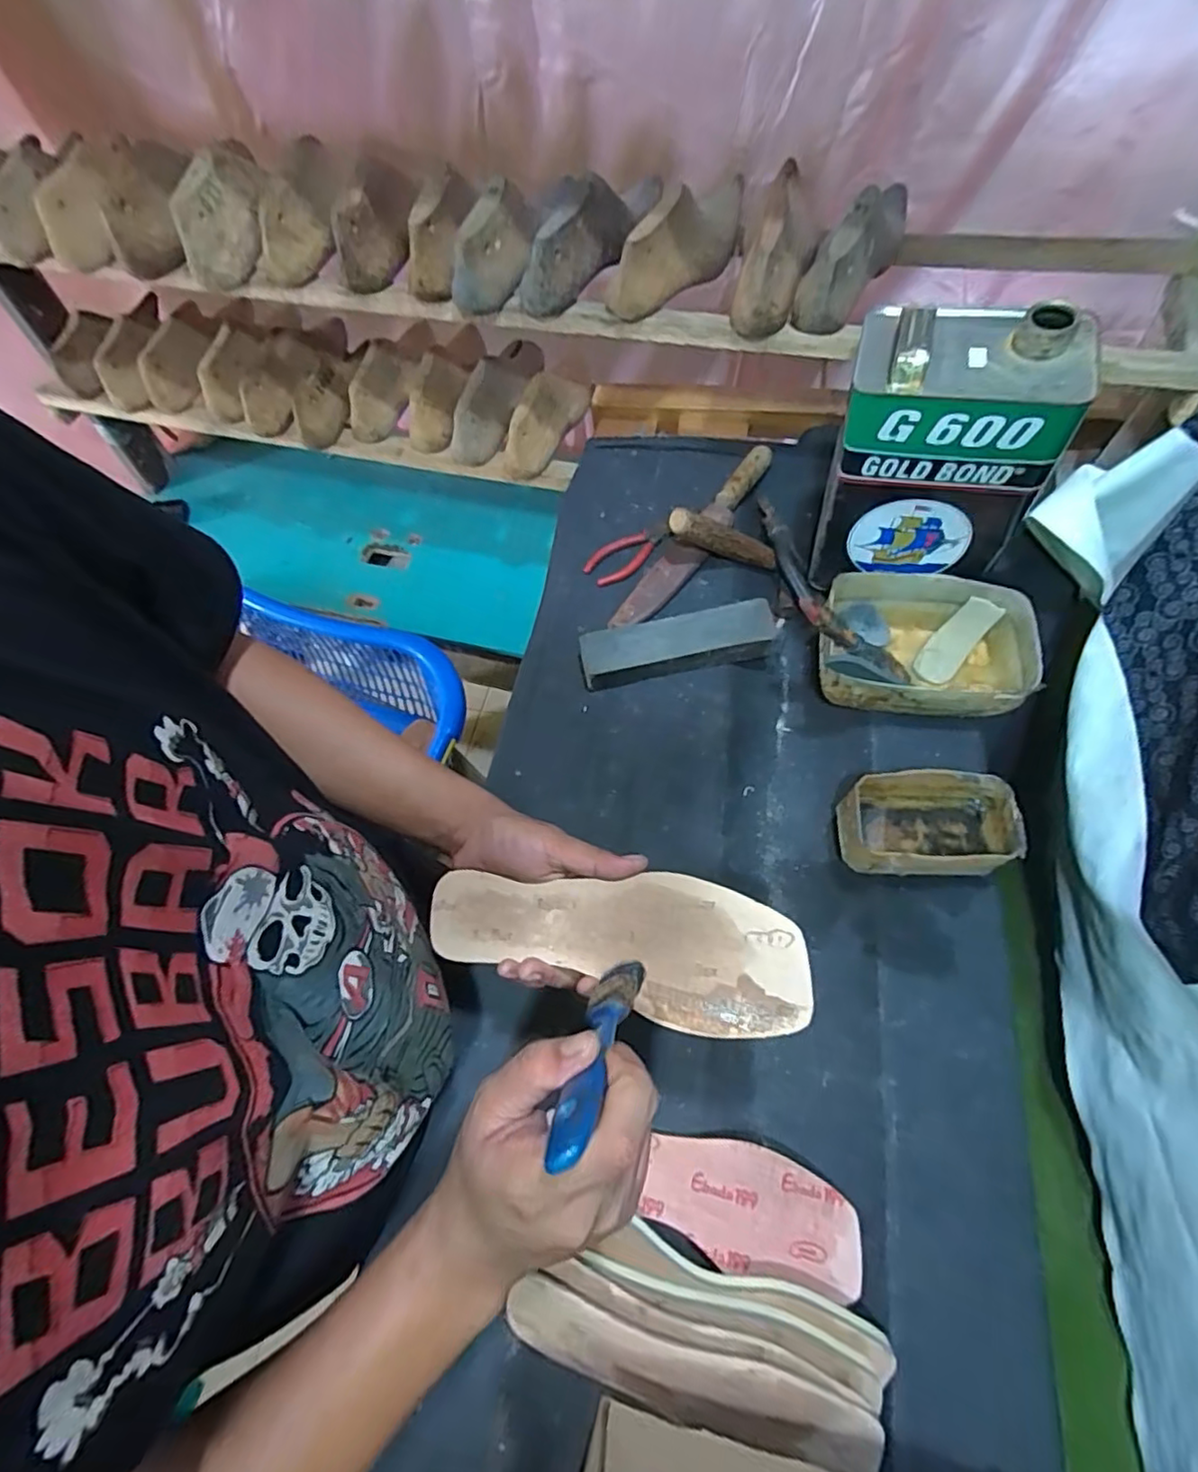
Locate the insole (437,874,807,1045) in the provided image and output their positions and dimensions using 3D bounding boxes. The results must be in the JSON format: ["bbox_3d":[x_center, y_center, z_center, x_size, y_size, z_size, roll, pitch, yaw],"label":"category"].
[{"bbox_3d":[0.004,0.126,0.399,0.244,0.009,0.083,7,73,17],"label":"insole"}]

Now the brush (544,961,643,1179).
[{"bbox_3d":[0.001,0.149,0.305,0.023,0.160,0.014,13,96,9],"label":"brush"}]

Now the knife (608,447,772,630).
[{"bbox_3d":[0.115,-0.225,0.708,0.043,0.027,0.297,36,71,18],"label":"knife"}]

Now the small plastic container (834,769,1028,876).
[{"bbox_3d":[0.272,0.075,0.524,0.129,0.062,0.072,0,64,3],"label":"small plastic container"}]

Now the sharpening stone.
[{"bbox_3d":[0.079,-0.092,0.646,0.194,0.041,0.057,-10,64,-2],"label":"sharpening stone"}]

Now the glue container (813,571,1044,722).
[{"bbox_3d":[0.306,-0.083,0.592,0.197,0.086,0.129,8,65,7],"label":"glue container"}]

